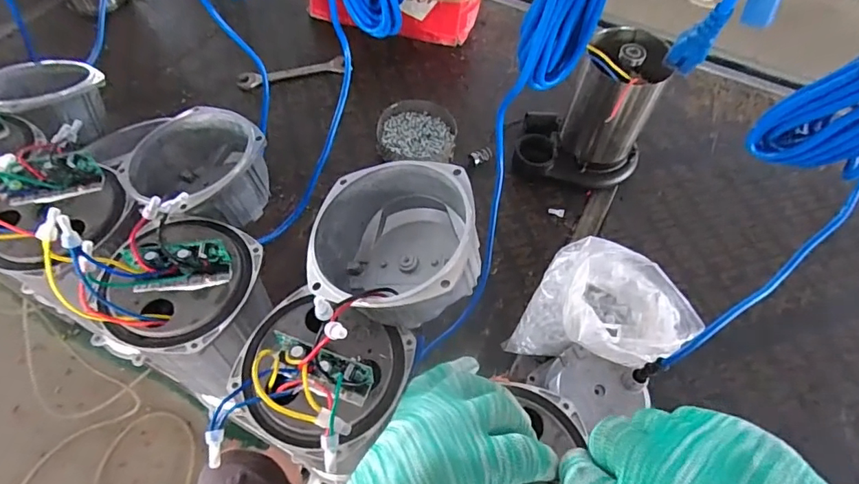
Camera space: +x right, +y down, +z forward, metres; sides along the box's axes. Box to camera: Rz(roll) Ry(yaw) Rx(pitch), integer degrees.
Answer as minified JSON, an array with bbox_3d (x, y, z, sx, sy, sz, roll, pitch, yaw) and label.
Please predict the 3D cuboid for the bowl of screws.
[{"bbox_3d":[-0.022,-0.195,0.846,0.134,0.042,0.140,1,56,-2],"label":"bowl of screws"}]

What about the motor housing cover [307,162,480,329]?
[{"bbox_3d":[-0.023,0.008,0.406,0.134,0.085,0.135,-1,58,18],"label":"motor housing cover"}]

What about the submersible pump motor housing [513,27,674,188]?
[{"bbox_3d":[0.254,-0.204,0.752,0.198,0.226,0.145,9,56,3],"label":"submersible pump motor housing"}]

